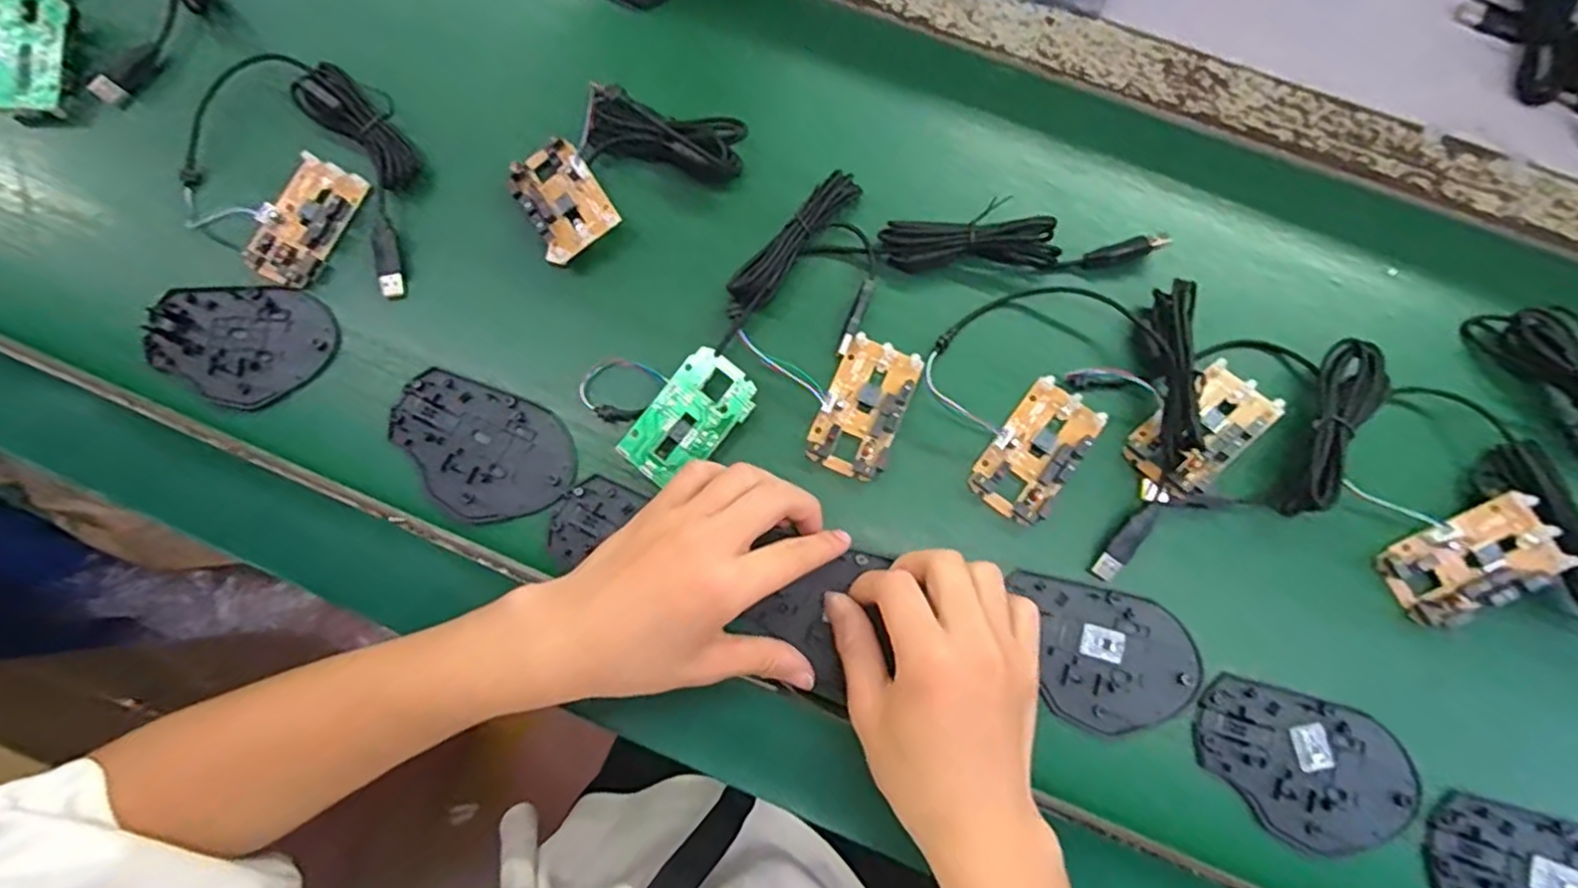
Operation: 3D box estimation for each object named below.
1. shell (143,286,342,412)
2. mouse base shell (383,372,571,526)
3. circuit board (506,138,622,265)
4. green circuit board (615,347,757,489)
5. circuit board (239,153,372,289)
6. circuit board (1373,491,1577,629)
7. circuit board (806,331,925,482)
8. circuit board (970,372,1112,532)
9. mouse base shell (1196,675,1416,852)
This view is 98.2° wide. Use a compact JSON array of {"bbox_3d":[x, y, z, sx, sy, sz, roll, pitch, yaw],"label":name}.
[{"bbox_3d":[-0.322,-0.058,0.403,0.107,0.006,0.072,7,79,2],"label":"shell"},{"bbox_3d":[-0.176,0.004,0.388,0.108,0.005,0.071,24,80,5],"label":"mouse base shell"},{"bbox_3d":[-0.136,-0.145,0.408,0.046,0.021,0.074,-33,80,-6],"label":"circuit board"},{"bbox_3d":[-0.056,-0.013,0.383,0.044,0.006,0.077,41,90,6],"label":"green circuit board"},{"bbox_3d":[-0.292,-0.134,0.411,0.042,0.008,0.078,23,80,5],"label":"circuit board"},{"bbox_3d":[0.356,0.062,0.356,0.076,0.021,0.044,-28,80,-5],"label":"circuit board"},{"bbox_3d":[0.043,-0.020,0.392,0.045,0.012,0.077,23,80,5],"label":"circuit board"},{"bbox_3d":[0.137,0.004,0.377,0.044,0.010,0.078,36,81,7],"label":"circuit board"},{"bbox_3d":[0.261,0.164,0.345,0.108,0.006,0.071,15,79,3],"label":"mouse base shell"}]

